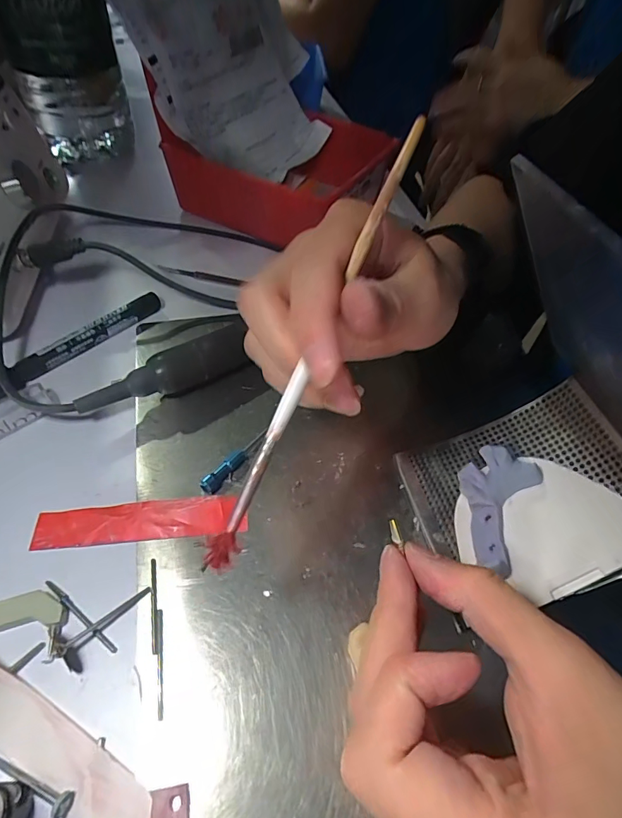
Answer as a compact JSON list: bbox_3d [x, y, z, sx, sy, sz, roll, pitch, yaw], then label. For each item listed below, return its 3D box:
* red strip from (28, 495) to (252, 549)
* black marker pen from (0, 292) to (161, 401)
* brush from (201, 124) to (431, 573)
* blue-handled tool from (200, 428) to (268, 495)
[{"bbox_3d":[-0.090,0.060,0.235,0.107,0.004,0.022,-6,59,-6],"label":"red strip"},{"bbox_3d":[-0.164,-0.041,0.302,0.016,0.014,0.145,35,56,20],"label":"black marker pen"},{"bbox_3d":[0.004,-0.027,0.163,0.009,0.005,0.184,24,85,13],"label":"brush"},{"bbox_3d":[-0.043,0.029,0.260,0.008,0.010,0.054,34,56,20],"label":"blue-handled tool"}]

